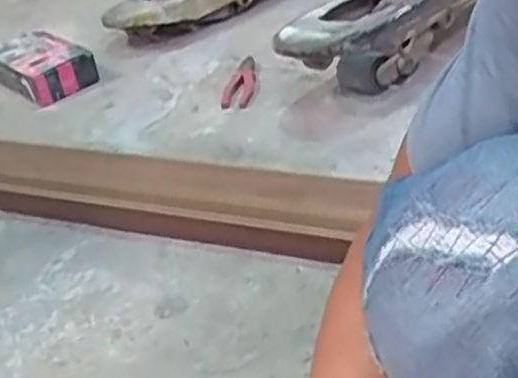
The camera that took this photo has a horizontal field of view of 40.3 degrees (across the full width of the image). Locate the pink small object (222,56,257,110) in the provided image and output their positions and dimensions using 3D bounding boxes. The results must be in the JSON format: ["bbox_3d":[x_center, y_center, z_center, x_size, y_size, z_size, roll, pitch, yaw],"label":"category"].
[{"bbox_3d":[-0.031,-0.195,1.275,0.054,0.020,0.160,1,35,11],"label":"pink small object"}]

